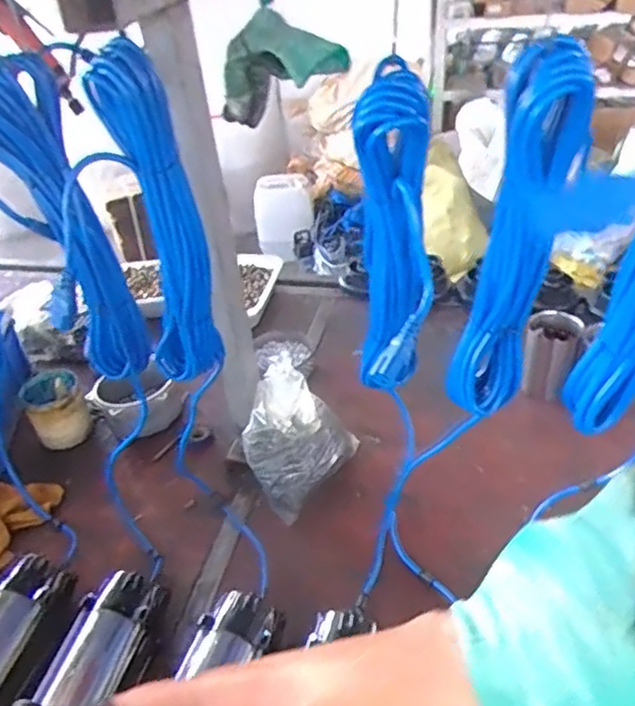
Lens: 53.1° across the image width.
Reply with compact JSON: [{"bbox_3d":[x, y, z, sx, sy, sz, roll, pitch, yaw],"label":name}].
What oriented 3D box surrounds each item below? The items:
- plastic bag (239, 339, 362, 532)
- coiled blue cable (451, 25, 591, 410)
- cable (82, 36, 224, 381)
[{"bbox_3d":[-0.039,0.121,1.002,0.145,0.164,0.186,17,42,29],"label":"plastic bag"},{"bbox_3d":[0.172,-0.080,0.564,0.091,0.341,0.056,9,39,20],"label":"coiled blue cable"},{"bbox_3d":[-0.153,-0.116,0.641,0.072,0.355,0.057,-12,37,-8],"label":"cable"}]

